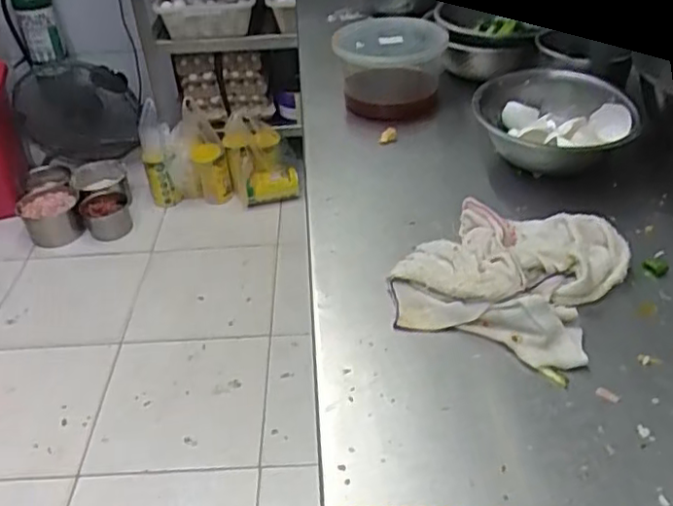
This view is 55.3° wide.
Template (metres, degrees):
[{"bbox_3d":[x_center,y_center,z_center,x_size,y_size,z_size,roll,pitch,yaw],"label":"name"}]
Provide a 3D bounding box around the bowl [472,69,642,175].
[{"bbox_3d":[0.235,-0.136,0.719,0.155,0.074,0.155,3,39,9],"label":"bowl"}]

